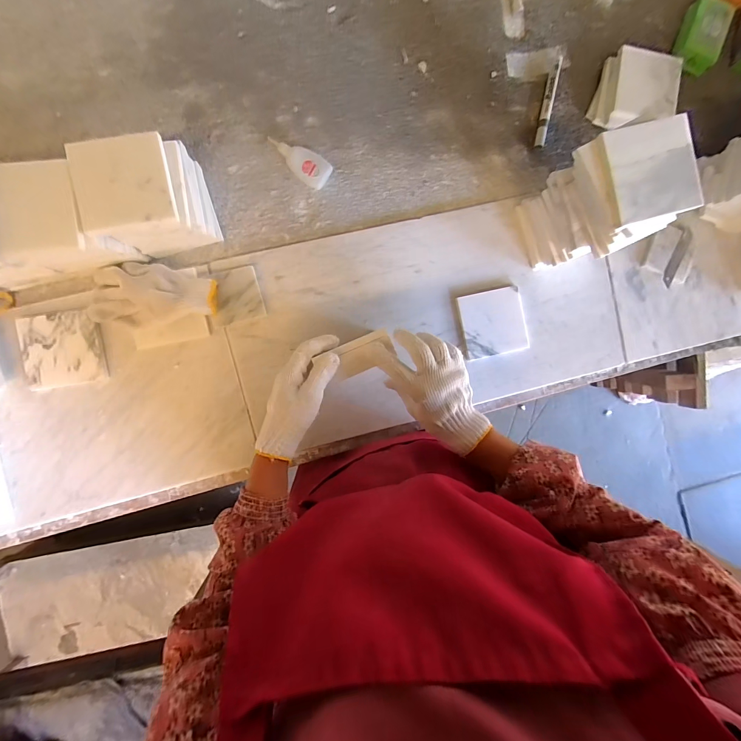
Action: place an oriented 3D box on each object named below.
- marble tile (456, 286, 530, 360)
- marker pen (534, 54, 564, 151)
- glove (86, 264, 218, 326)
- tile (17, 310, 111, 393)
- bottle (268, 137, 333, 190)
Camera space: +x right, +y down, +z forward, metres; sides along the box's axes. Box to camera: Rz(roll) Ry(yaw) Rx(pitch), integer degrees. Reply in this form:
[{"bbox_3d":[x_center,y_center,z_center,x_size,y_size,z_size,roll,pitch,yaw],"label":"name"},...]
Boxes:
[{"bbox_3d":[0.193,-0.074,0.539,0.100,0.016,0.099,-13,92,-5],"label":"marble tile"},{"bbox_3d":[0.281,-0.419,0.540,0.018,0.018,0.133,12,90,-5],"label":"marker pen"},{"bbox_3d":[-0.301,-0.103,0.472,0.178,0.049,0.088,3,90,7],"label":"glove"},{"bbox_3d":[-0.428,-0.028,0.476,0.102,0.008,0.099,-6,91,-5],"label":"tile"},{"bbox_3d":[-0.107,-0.310,0.509,0.096,0.020,0.043,31,88,-5],"label":"bottle"}]

